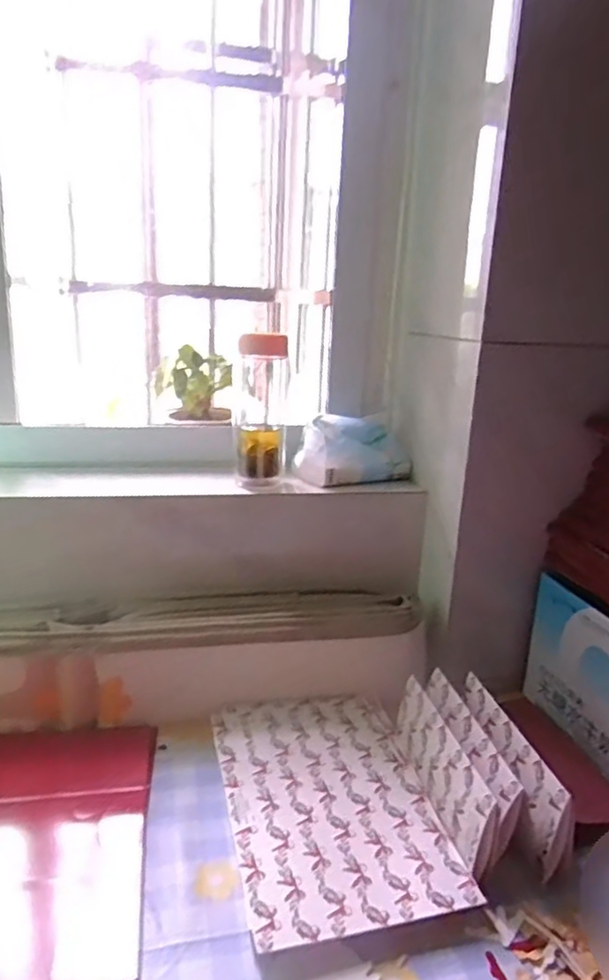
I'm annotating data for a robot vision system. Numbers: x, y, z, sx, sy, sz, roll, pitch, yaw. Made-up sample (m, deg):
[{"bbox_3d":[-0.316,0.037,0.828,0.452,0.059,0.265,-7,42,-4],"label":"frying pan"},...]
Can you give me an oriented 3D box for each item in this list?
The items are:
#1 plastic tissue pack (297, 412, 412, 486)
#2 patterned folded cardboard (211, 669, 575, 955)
[{"bbox_3d":[0.067,-0.054,0.824,0.143,0.073,0.078,-7,19,-30],"label":"plastic tissue pack"},{"bbox_3d":[0.058,0.250,0.577,0.256,0.079,0.274,-2,17,-16],"label":"patterned folded cardboard"}]

